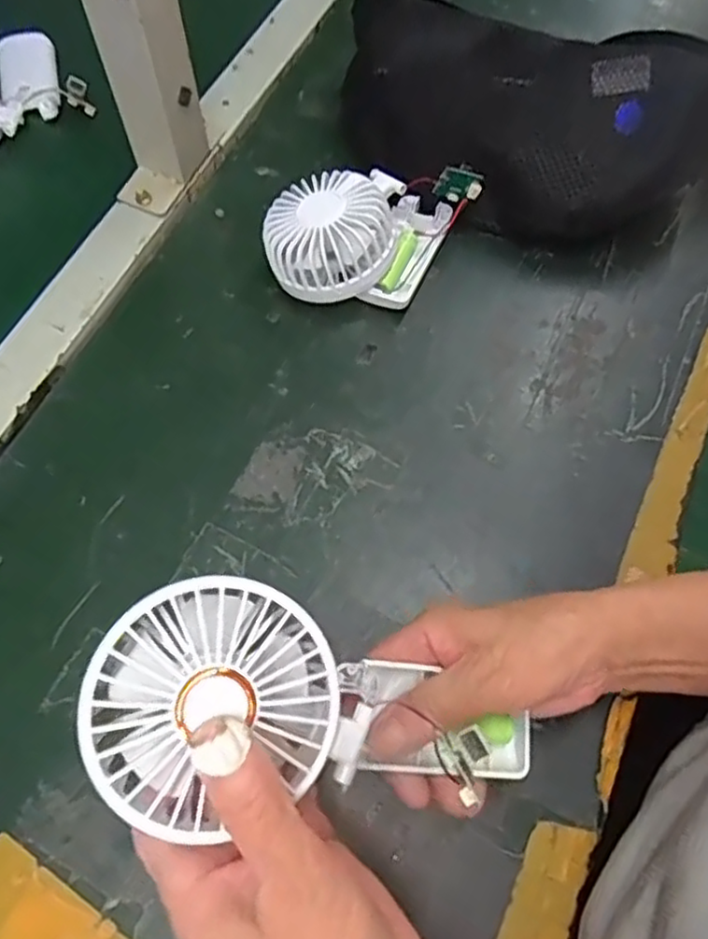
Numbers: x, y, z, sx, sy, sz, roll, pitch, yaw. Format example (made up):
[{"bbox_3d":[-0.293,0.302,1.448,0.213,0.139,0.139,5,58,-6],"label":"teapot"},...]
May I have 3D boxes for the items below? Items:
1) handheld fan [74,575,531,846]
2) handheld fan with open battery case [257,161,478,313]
[{"bbox_3d":[-0.007,0.102,0.265,0.192,0.043,0.081,23,63,-29],"label":"handheld fan"},{"bbox_3d":[0.005,-0.164,0.457,0.107,0.056,0.117,29,69,11],"label":"handheld fan with open battery case"}]

